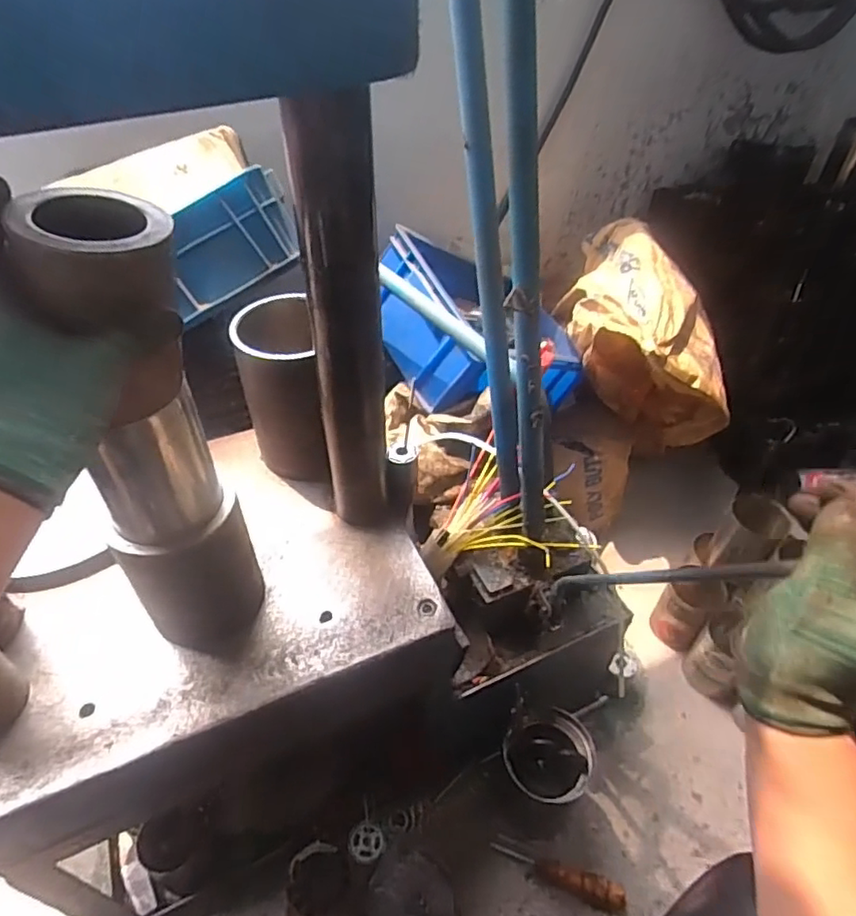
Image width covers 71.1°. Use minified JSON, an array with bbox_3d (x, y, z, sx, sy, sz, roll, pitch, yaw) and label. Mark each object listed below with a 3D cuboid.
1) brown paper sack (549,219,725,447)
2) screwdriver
[{"bbox_3d":[0.418,-0.226,1.143,0.265,0.298,0.375,7,44,6],"label":"brown paper sack"},{"bbox_3d":[0.179,0.566,0.815,0.181,0.032,0.029,14,46,13],"label":"screwdriver"}]

